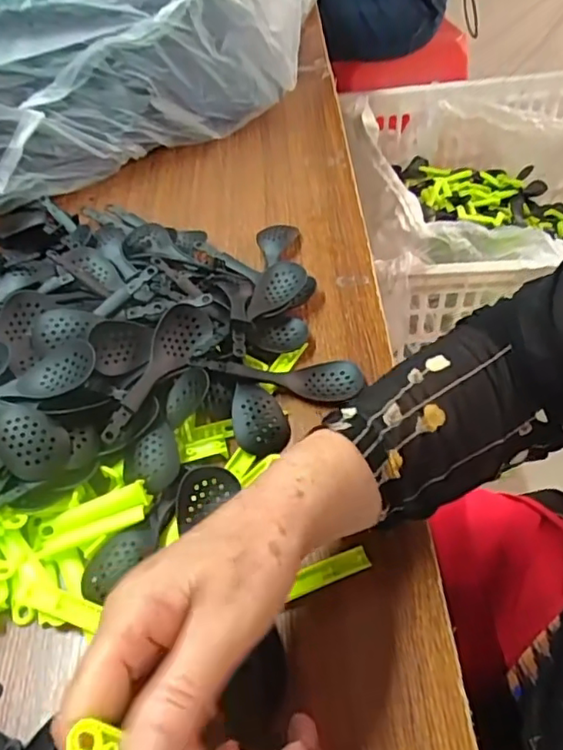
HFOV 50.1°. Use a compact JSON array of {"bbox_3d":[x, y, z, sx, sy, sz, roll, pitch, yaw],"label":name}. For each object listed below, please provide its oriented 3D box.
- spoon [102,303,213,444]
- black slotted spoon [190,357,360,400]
[{"bbox_3d":[-0.091,-0.004,0.437,0.040,0.018,0.131,16,54,18],"label":"spoon"},{"bbox_3d":[-0.002,0.001,0.454,0.126,0.014,0.037,5,52,-9],"label":"black slotted spoon"}]

